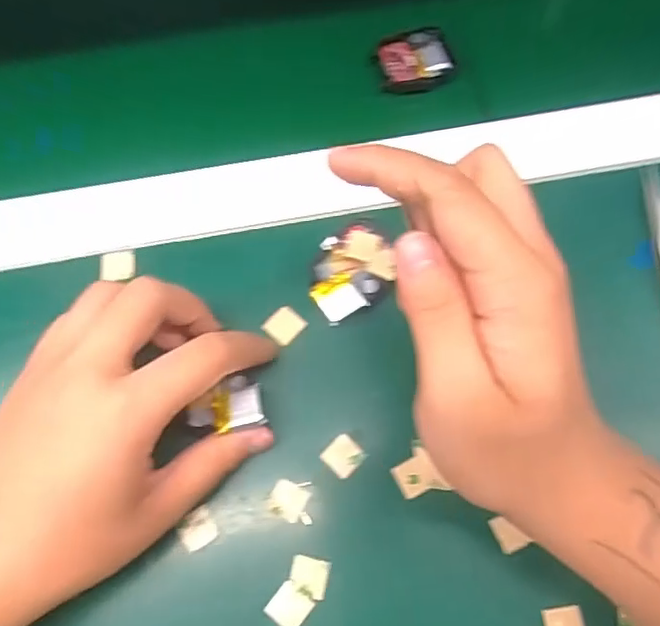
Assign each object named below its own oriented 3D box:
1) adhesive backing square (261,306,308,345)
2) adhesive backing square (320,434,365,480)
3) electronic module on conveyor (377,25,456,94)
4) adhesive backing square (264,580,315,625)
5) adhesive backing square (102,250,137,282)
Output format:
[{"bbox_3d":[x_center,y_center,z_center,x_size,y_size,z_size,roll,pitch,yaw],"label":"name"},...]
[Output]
[{"bbox_3d":[-0.022,0.006,0.292,0.016,0.004,0.018,40,68,11],"label":"adhesive backing square"},{"bbox_3d":[0.006,0.066,0.271,0.016,0.004,0.017,42,72,7],"label":"adhesive backing square"},{"bbox_3d":[0.050,-0.148,0.345,0.041,0.006,0.040,-7,70,-2],"label":"electronic module on conveyor"},{"bbox_3d":[-0.017,0.126,0.252,0.016,0.004,0.016,38,73,10],"label":"adhesive backing square"},{"bbox_3d":[-0.109,-0.025,0.303,0.017,0.004,0.017,-5,70,-1],"label":"adhesive backing square"}]

